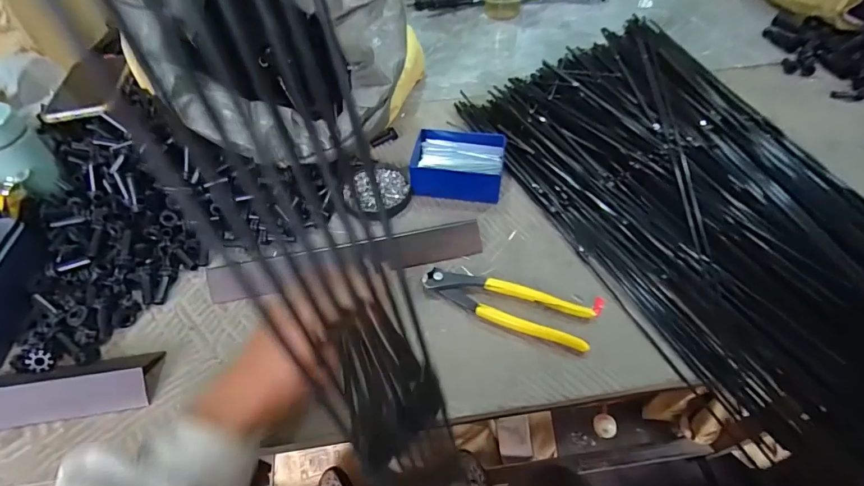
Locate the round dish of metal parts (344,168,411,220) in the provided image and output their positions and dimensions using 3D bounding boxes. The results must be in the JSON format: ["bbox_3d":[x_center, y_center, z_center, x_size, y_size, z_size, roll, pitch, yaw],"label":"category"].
[{"bbox_3d":[-0.066,-0.063,0.497,0.078,0.015,0.076,-1,50,1],"label":"round dish of metal parts"}]

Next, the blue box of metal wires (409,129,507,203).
[{"bbox_3d":[0.034,-0.096,0.503,0.111,0.044,0.082,5,51,6],"label":"blue box of metal wires"}]

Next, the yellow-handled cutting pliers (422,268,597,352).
[{"bbox_3d":[0.070,0.059,0.391,0.160,0.011,0.044,15,52,14],"label":"yellow-handled cutting pliers"}]

